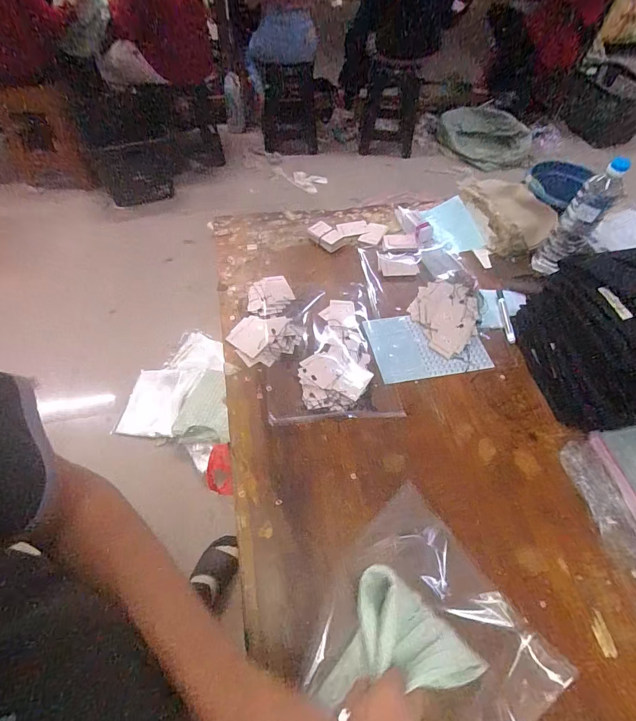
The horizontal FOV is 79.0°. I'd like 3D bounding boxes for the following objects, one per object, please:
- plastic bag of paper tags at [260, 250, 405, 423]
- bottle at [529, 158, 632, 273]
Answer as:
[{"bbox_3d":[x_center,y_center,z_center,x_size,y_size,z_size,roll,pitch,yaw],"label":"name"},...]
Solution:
[{"bbox_3d":[0.015,-0.073,0.812,0.241,0.030,0.441,-4,56,-4],"label":"plastic bag of paper tags"},{"bbox_3d":[0.554,-0.289,0.832,0.076,0.278,0.061,31,60,18],"label":"bottle"}]

